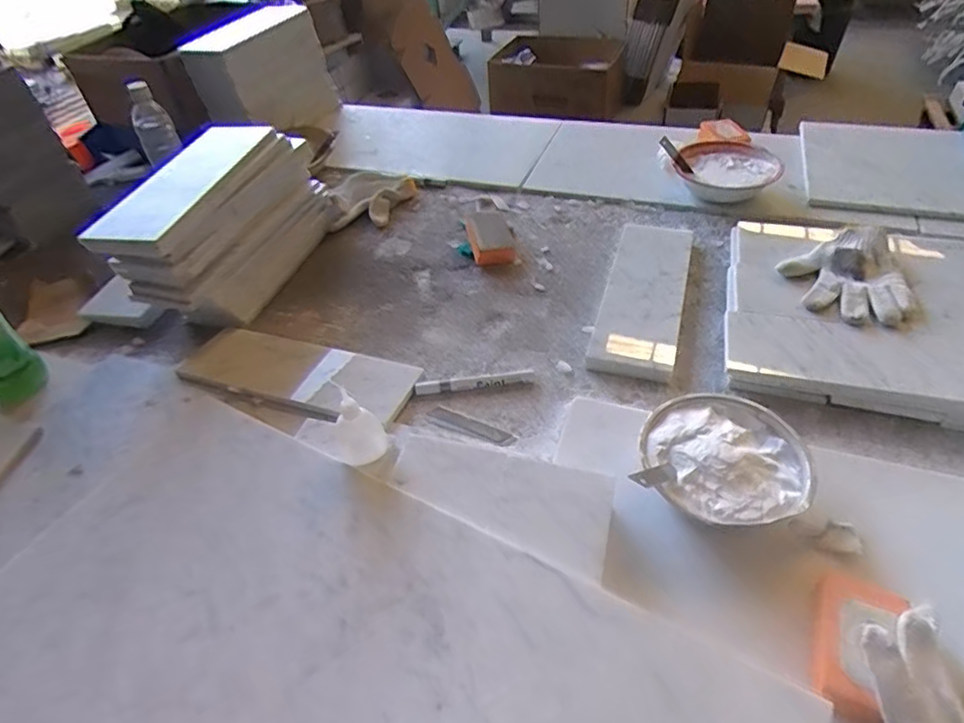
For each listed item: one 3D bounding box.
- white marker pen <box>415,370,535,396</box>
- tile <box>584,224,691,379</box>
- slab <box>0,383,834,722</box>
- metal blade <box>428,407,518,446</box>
[{"bbox_3d":[-0.008,0.026,0.672,0.139,0.014,0.019,-7,46,-3],"label":"white marker pen"},{"bbox_3d":[0.220,-0.097,0.765,0.100,0.026,0.311,11,47,15],"label":"tile"},{"bbox_3d":[-0.111,0.227,0.395,0.613,0.028,0.310,17,49,21],"label":"slab"},{"bbox_3d":[-0.011,0.074,0.636,0.105,0.004,0.022,19,50,21],"label":"metal blade"}]

